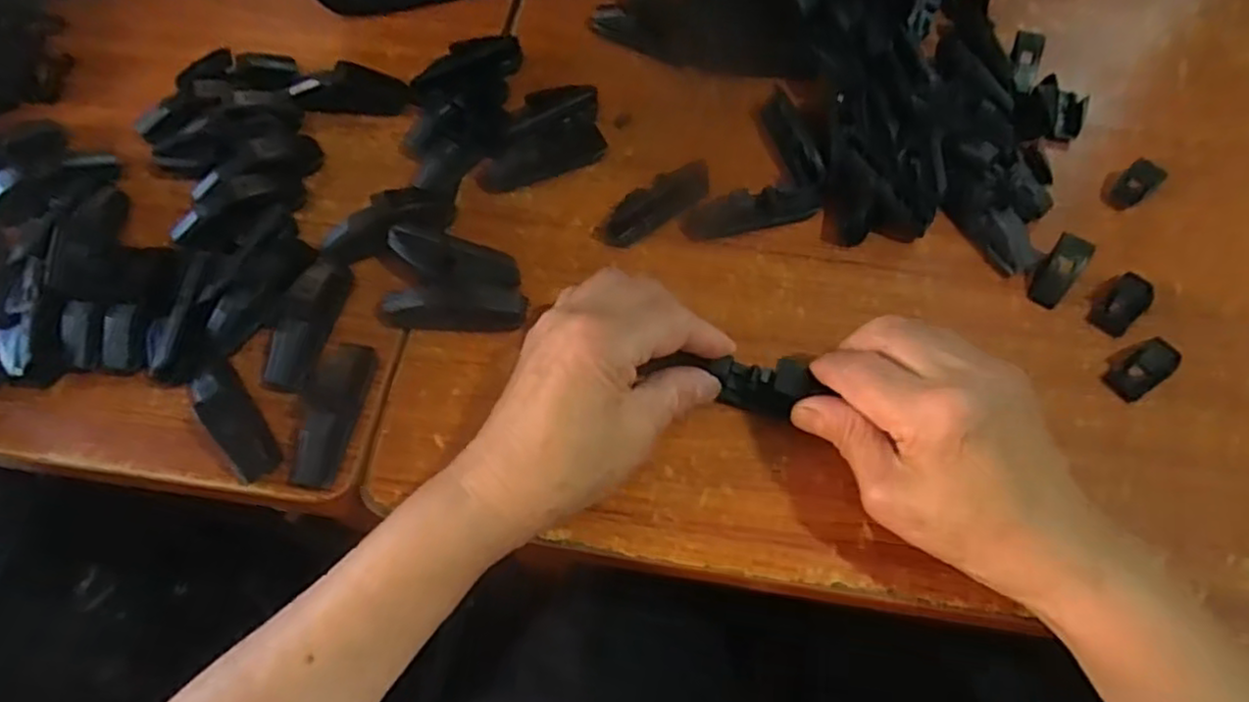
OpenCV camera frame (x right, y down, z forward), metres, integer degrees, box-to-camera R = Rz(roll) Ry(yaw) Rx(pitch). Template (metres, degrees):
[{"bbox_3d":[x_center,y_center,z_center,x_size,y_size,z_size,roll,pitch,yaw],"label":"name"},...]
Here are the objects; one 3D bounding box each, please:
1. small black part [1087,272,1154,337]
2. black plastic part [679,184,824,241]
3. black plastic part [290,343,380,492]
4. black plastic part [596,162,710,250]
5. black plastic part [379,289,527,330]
[{"bbox_3d":[0.269,-0.027,0.381,0.041,0.008,0.021,-40,70,-18],"label":"small black part"},{"bbox_3d":[0.072,-0.078,0.397,0.076,0.020,0.017,-8,64,-4],"label":"black plastic part"},{"bbox_3d":[-0.140,0.029,0.339,0.019,0.023,0.070,13,64,6],"label":"black plastic part"},{"bbox_3d":[0.018,-0.085,0.405,0.072,0.013,0.024,-34,69,-16],"label":"black plastic part"},{"bbox_3d":[-0.089,-0.019,0.368,0.075,0.017,0.021,3,64,1],"label":"black plastic part"}]

